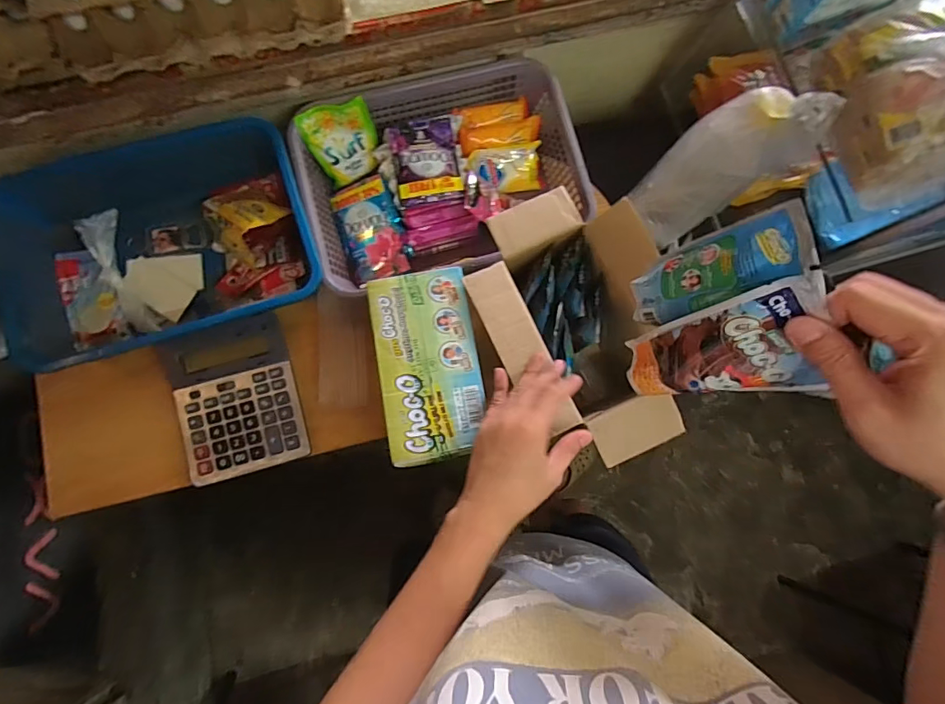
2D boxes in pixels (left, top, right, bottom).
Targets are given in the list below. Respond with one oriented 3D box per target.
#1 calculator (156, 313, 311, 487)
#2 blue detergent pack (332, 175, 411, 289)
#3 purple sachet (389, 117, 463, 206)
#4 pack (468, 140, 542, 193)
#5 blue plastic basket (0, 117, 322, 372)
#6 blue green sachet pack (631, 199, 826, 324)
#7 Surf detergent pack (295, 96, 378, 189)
[{"bbox_3d":[-0.298,0.061,0.600,0.146,0.029,0.183,-16,79,-2],"label":"calculator"},{"bbox_3d":[-0.132,-0.160,0.625,0.081,0.035,0.125,-18,79,-3],"label":"blue detergent pack"},{"bbox_3d":[-0.058,-0.247,0.612,0.088,0.022,0.116,-6,79,-1],"label":"purple sachet"},{"bbox_3d":[0.046,-0.249,0.652,0.101,0.024,0.062,-12,114,-4],"label":"pack"},{"bbox_3d":[-0.381,-0.141,0.595,0.358,0.097,0.247,-16,79,-2],"label":"blue plastic basket"},{"bbox_3d":[0.158,-0.053,0.319,0.012,0.128,0.049,1,78,-27],"label":"blue green sachet pack"},{"bbox_3d":[-0.166,-0.275,0.619,0.088,0.095,0.028,-33,36,-14],"label":"Surf detergent pack"}]

